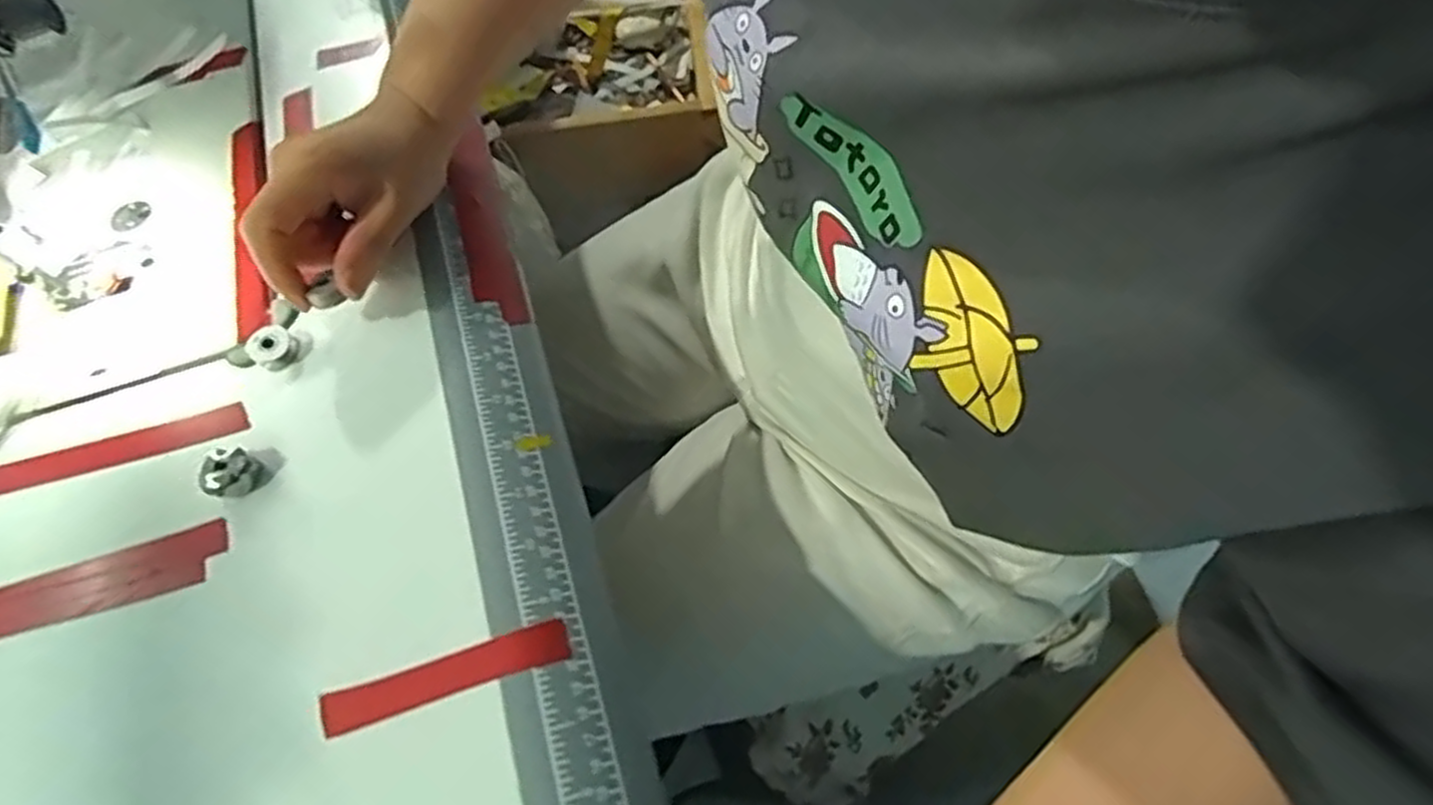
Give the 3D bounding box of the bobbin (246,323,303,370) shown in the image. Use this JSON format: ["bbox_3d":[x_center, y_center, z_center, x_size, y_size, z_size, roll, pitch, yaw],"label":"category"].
[{"bbox_3d":[-0.224,-0.028,0.396,0.022,0.011,0.020,-1,63,2],"label":"bobbin"}]

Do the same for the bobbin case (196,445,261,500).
[{"bbox_3d":[-0.226,0.033,0.364,0.025,0.013,0.023,27,68,15],"label":"bobbin case"}]

